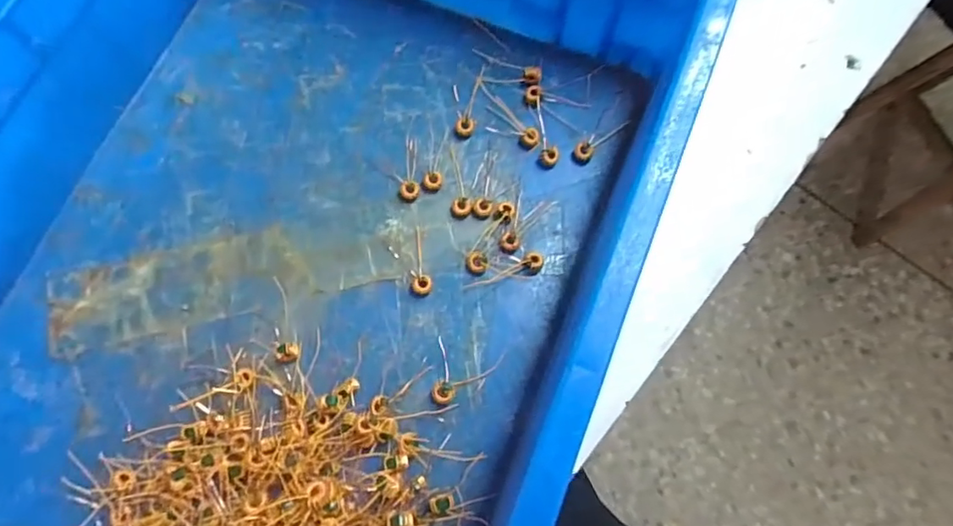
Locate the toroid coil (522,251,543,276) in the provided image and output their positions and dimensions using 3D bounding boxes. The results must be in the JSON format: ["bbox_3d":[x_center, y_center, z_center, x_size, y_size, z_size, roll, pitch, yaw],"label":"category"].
[{"bbox_3d":[0.032,0.001,0.300,0.011,0.006,0.013,28,77,6],"label":"toroid coil"}]

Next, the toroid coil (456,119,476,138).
[{"bbox_3d":[-0.007,-0.081,0.324,0.011,0.007,0.010,0,75,-1],"label":"toroid coil"}]

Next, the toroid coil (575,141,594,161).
[{"bbox_3d":[0.064,-0.066,0.317,0.010,0.004,0.010,0,75,-1],"label":"toroid coil"}]

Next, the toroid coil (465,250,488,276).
[{"bbox_3d":[0.000,0.000,0.301,0.012,0.008,0.013,0,75,-1],"label":"toroid coil"}]

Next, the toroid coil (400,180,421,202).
[{"bbox_3d":[-0.039,-0.042,0.312,0.012,0.008,0.011,0,75,-1],"label":"toroid coil"}]

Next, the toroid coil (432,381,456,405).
[{"bbox_3d":[-0.017,0.069,0.283,0.012,0.008,0.011,0,75,-1],"label":"toroid coil"}]

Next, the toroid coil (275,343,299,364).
[{"bbox_3d":[-0.101,0.049,0.288,0.011,0.010,0.010,1,75,0],"label":"toroid coil"}]

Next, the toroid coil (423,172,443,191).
[{"bbox_3d":[-0.026,-0.049,0.315,0.011,0.006,0.012,0,75,-1],"label":"toroid coil"}]

